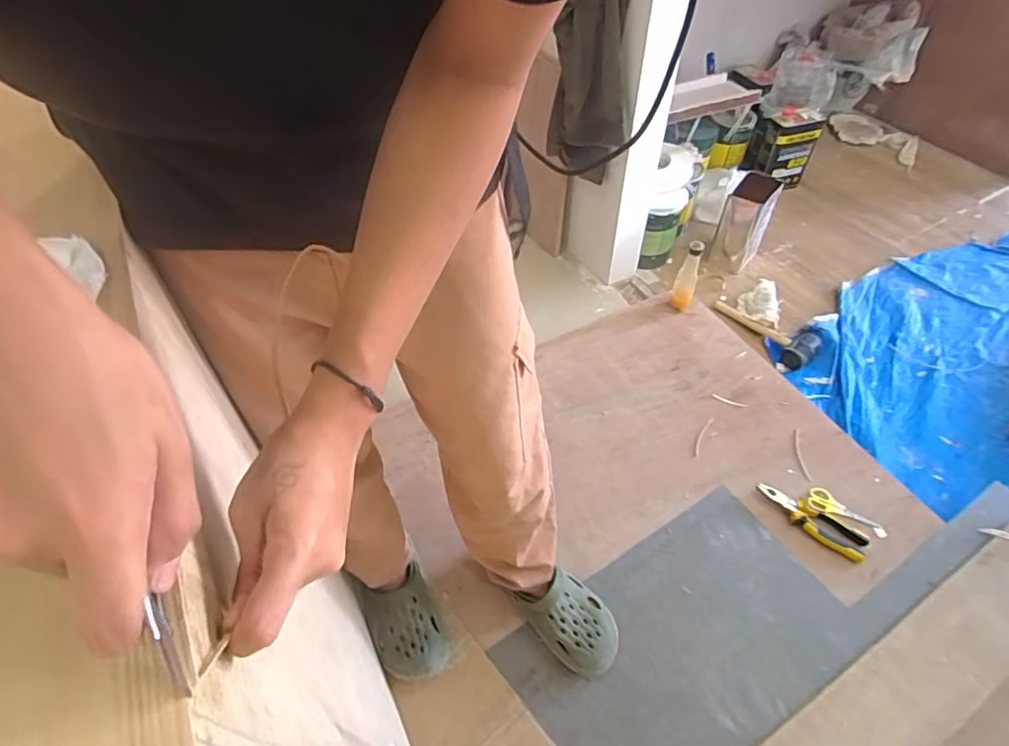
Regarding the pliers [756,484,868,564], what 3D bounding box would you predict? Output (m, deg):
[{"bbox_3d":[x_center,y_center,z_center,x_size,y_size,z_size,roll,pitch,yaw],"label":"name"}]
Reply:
[{"bbox_3d":[0.590,0.277,1.066,0.204,0.018,0.087,36,59,27],"label":"pliers"}]

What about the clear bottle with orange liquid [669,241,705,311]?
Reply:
[{"bbox_3d":[0.457,-0.234,1.387,0.056,0.200,0.061,19,53,17],"label":"clear bottle with orange liquid"}]

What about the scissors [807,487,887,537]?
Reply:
[{"bbox_3d":[0.668,0.269,1.078,0.144,0.016,0.052,26,55,21],"label":"scissors"}]

